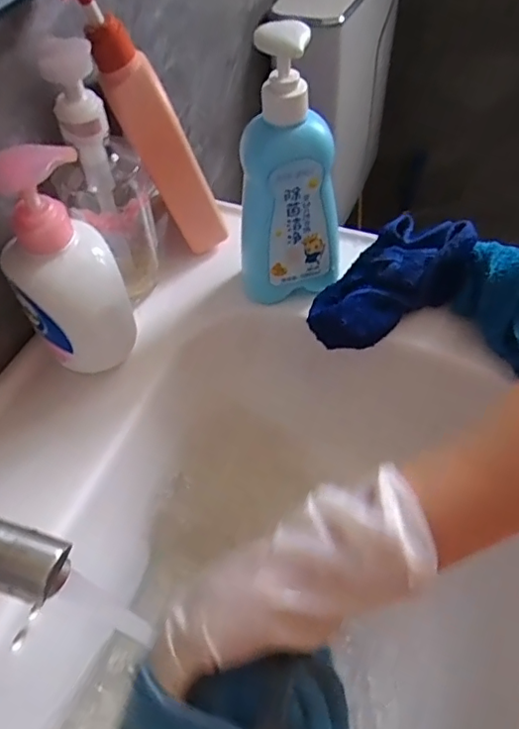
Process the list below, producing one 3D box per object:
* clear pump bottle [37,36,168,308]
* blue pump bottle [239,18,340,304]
[{"bbox_3d":[-0.116,-0.131,0.427,0.071,0.205,0.061,-21,54,-12],"label":"clear pump bottle"},{"bbox_3d":[0.022,-0.137,0.418,0.073,0.205,0.038,-13,53,-6],"label":"blue pump bottle"}]

